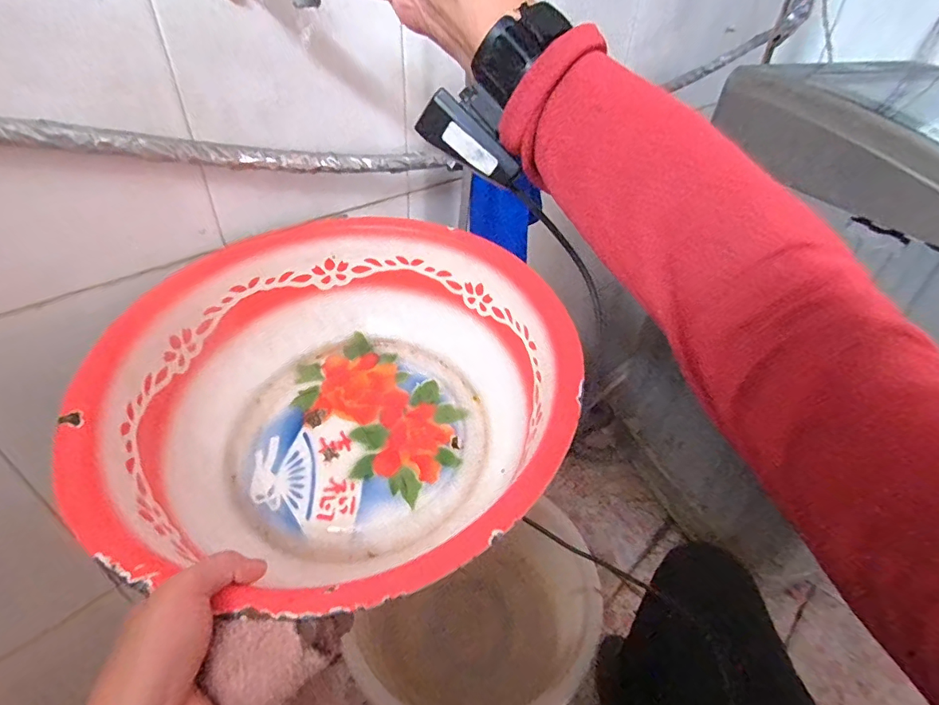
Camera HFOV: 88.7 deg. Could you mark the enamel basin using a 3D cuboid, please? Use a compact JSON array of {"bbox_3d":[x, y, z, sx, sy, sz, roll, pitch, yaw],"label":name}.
[{"bbox_3d":[-0.107,0.043,0.428,0.366,0.146,0.365,2,42,-2],"label":"enamel basin"}]

